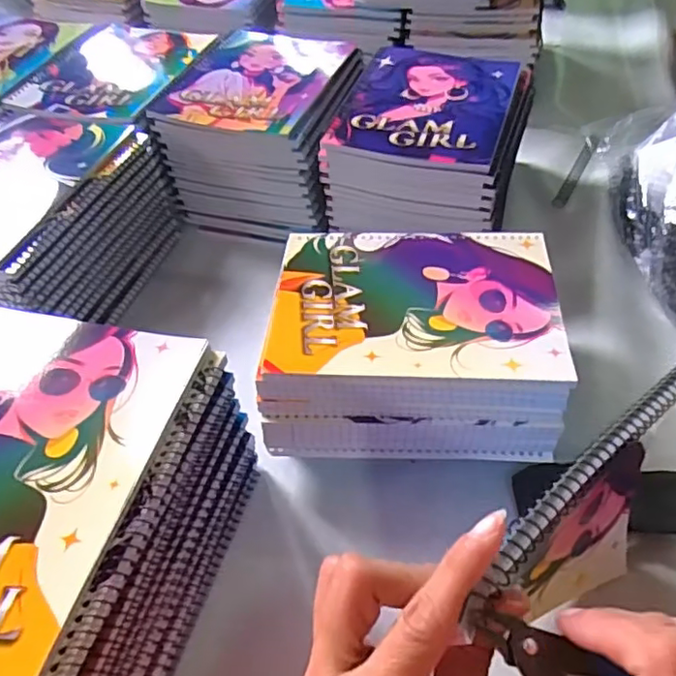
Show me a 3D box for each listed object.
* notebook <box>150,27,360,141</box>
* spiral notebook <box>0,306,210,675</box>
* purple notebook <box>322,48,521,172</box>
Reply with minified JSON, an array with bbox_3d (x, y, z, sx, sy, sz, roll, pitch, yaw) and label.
[{"bbox_3d":[-0.080,-0.270,0.630,0.155,0.013,0.200,12,51,14],"label":"notebook"},{"bbox_3d":[-0.170,0.064,0.303,0.145,0.010,0.195,8,50,12],"label":"spiral notebook"},{"bbox_3d":[0.086,-0.225,0.575,0.147,0.008,0.195,12,51,15],"label":"purple notebook"}]

